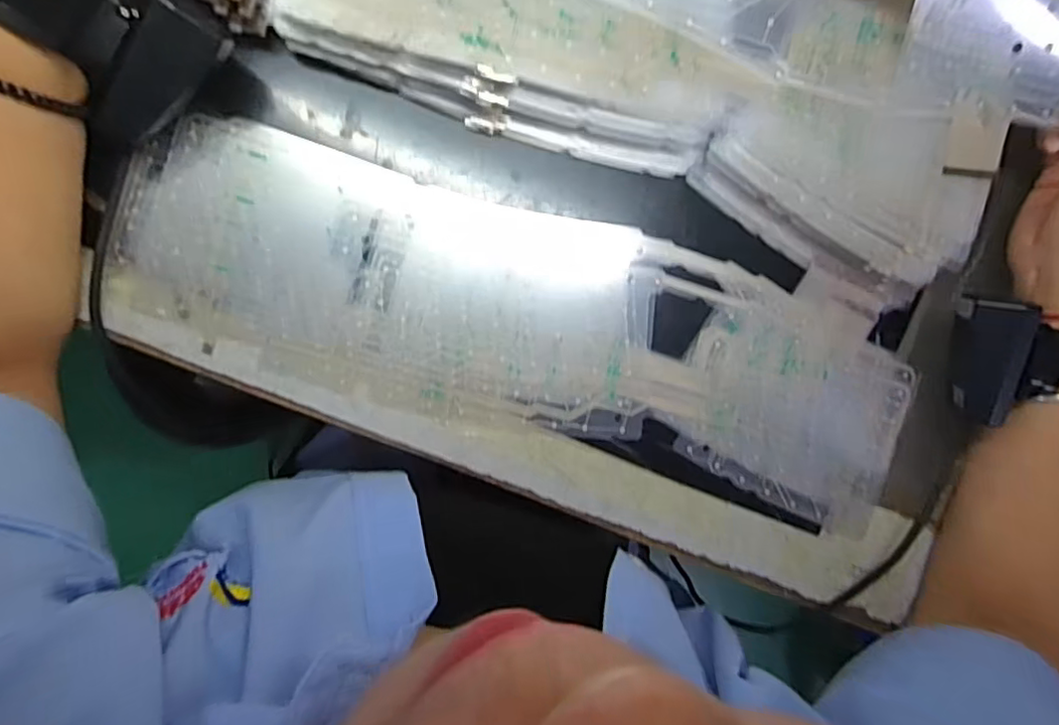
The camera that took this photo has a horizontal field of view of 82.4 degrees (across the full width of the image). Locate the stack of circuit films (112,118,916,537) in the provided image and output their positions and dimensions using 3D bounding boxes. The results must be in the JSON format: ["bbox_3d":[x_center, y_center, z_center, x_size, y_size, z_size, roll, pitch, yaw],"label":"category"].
[{"bbox_3d":[0.010,-0.025,0.345,0.449,0.005,0.126,19,91,-7],"label":"stack of circuit films"}]

